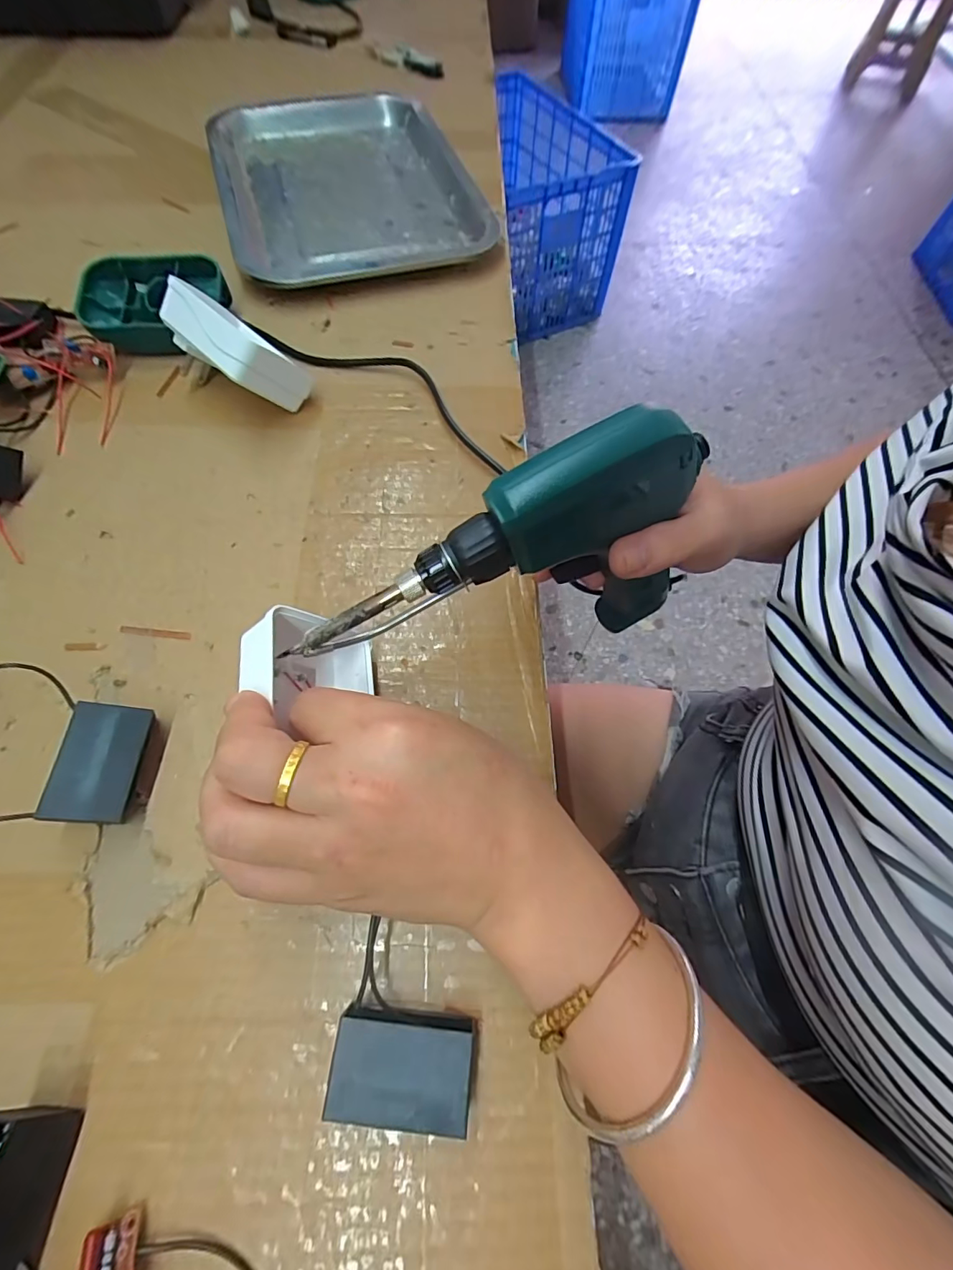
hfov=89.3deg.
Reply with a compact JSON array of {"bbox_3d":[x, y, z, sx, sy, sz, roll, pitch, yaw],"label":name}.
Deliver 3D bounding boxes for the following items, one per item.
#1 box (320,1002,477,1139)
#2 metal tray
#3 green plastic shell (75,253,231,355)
[{"bbox_3d":[-0.025,0.149,0.169,0.046,0.020,0.031,7,64,1],"label":"box"},{"bbox_3d":[-0.120,-0.405,0.428,0.205,0.017,0.317,-17,66,-10],"label":"metal tray"},{"bbox_3d":[-0.222,-0.226,0.332,0.094,0.031,0.061,-4,65,-4],"label":"green plastic shell"}]

